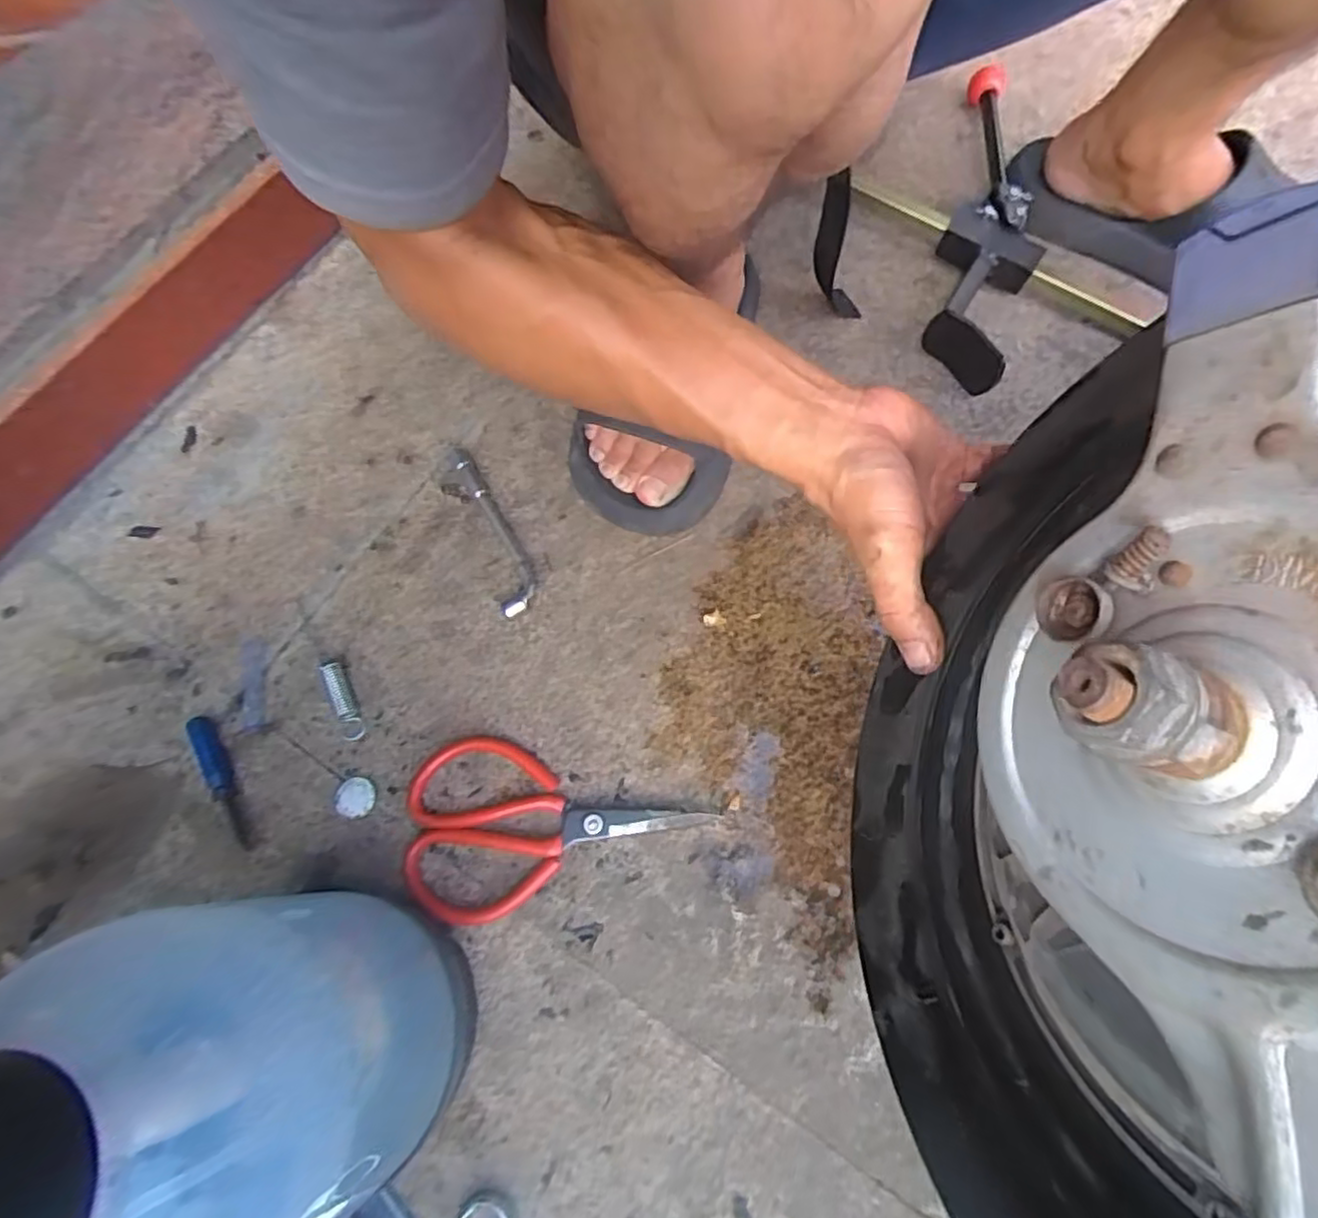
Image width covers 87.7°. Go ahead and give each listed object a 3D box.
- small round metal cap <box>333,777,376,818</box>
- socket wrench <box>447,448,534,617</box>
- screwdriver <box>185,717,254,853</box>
[{"bbox_3d":[-0.197,0.122,0.443,0.026,0.004,0.025,-1,72,2],"label":"small round metal cap"},{"bbox_3d":[-0.123,-0.063,0.506,0.029,0.016,0.150,-22,72,-5],"label":"socket wrench"},{"bbox_3d":[-0.292,0.115,0.457,0.016,0.015,0.098,-31,73,-8],"label":"screwdriver"}]

